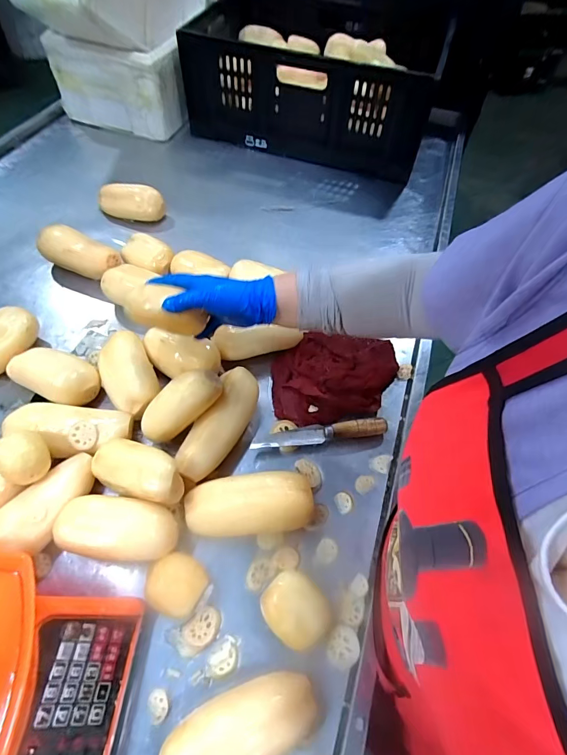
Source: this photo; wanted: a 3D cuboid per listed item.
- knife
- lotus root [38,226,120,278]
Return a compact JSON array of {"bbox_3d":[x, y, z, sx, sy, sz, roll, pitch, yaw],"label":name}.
[{"bbox_3d":[0.055,0.084,0.569,0.200,0.025,0.023,-6,58,-7],"label":"knife"},{"bbox_3d":[-0.394,-0.236,0.745,0.170,0.072,0.059,22,59,11],"label":"lotus root"}]

